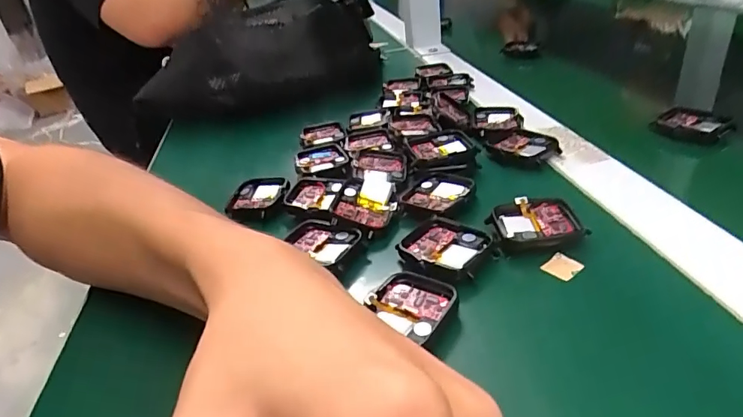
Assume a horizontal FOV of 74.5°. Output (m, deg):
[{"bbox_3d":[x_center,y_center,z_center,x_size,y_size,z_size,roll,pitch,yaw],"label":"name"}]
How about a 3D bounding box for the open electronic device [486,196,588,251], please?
[{"bbox_3d":[0.088,0.009,0.262,0.044,0.011,0.036,-6,31,3],"label":"open electronic device"}]

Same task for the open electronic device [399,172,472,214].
[{"bbox_3d":[0.040,-0.011,0.301,0.035,0.006,0.036,19,40,37],"label":"open electronic device"}]

